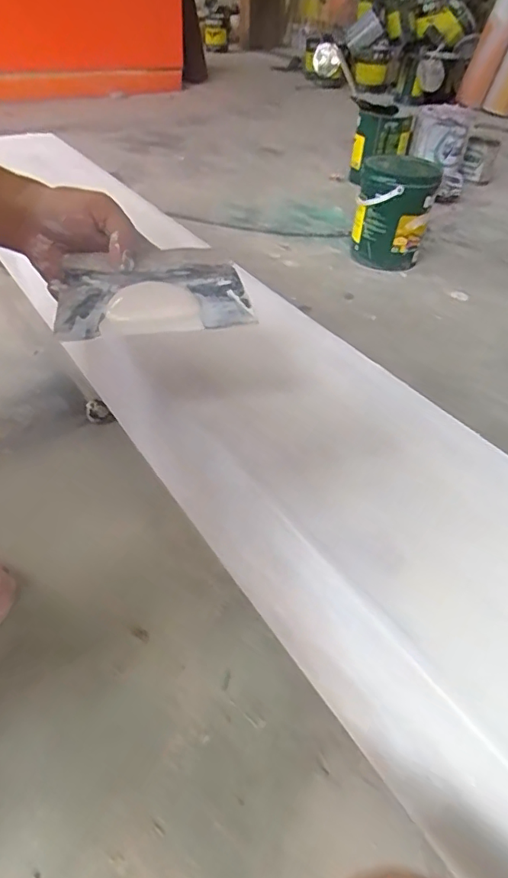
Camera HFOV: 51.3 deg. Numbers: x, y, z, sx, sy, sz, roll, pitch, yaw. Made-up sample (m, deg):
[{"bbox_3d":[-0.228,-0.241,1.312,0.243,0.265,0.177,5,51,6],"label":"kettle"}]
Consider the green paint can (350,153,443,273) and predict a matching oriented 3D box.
[{"bbox_3d":[0.324,-0.528,1.250,0.167,0.222,0.155,13,43,9],"label":"green paint can"}]

